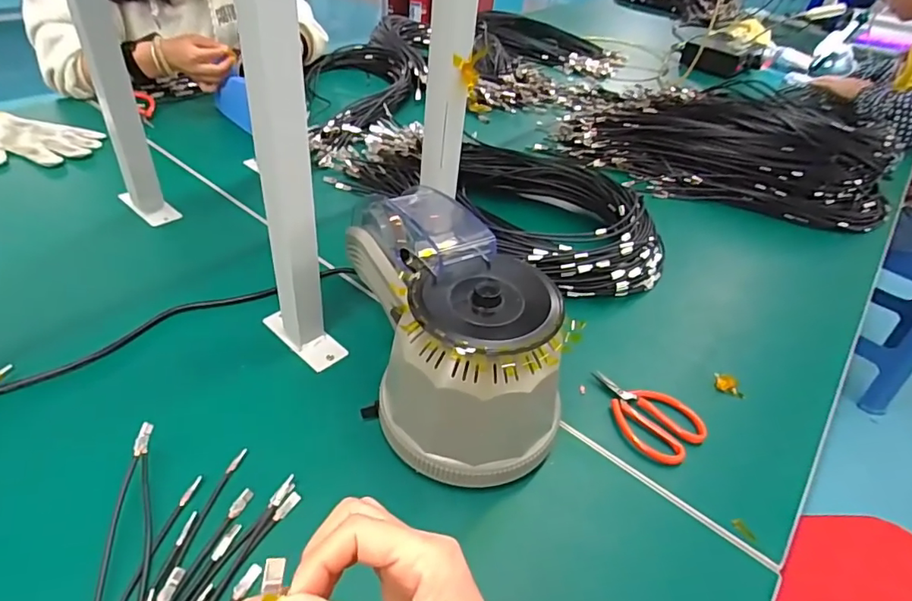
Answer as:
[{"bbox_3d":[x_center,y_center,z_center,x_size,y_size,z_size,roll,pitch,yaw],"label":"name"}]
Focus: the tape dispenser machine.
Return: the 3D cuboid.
[{"bbox_3d":[-0.001,0.028,0.444,0.139,0.173,0.202,-15,44,-22],"label":"tape dispenser machine"}]

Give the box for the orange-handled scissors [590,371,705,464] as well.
[{"bbox_3d":[0.177,0.110,0.503,0.112,0.019,0.064,31,46,28],"label":"orange-handled scissors"}]

